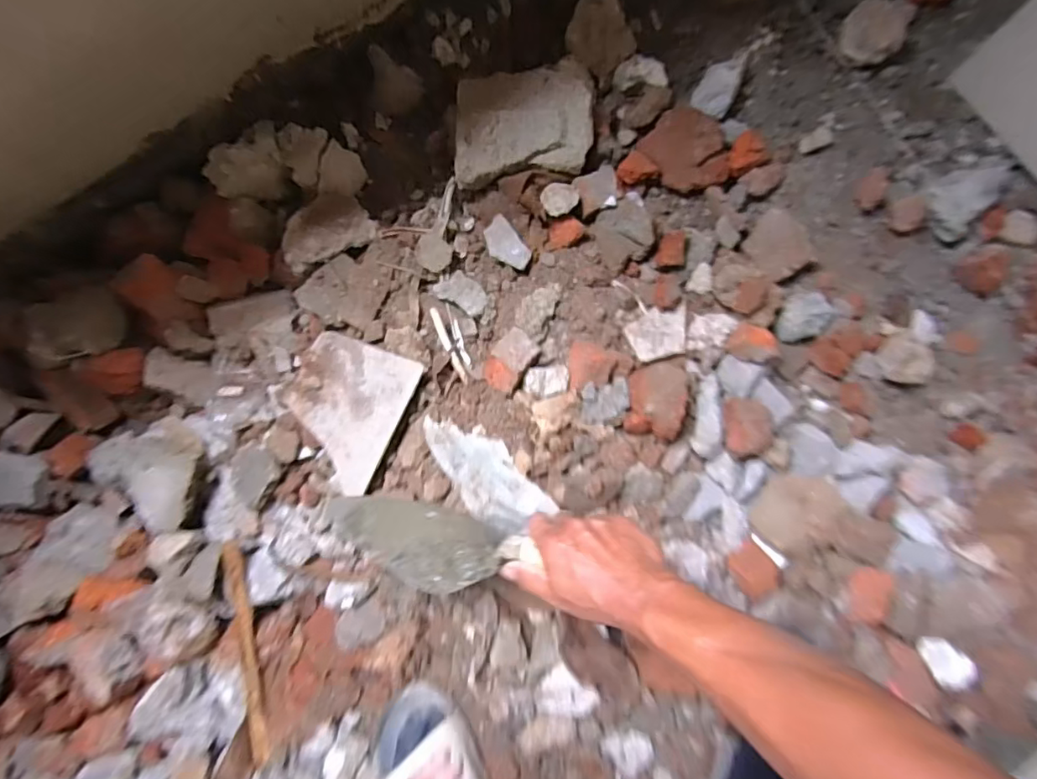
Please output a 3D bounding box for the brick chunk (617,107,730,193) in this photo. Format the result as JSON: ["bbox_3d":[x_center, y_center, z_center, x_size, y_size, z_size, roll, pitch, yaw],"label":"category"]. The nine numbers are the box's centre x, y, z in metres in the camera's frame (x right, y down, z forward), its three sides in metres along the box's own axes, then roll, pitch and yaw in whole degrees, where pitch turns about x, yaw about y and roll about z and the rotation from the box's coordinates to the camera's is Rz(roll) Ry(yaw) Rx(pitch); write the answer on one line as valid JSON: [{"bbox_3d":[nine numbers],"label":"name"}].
[{"bbox_3d":[0.184,-0.282,0.666,0.134,0.044,0.089,-1,89,-2],"label":"brick chunk"}]

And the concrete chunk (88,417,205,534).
[{"bbox_3d":[-0.419,0.090,0.631,0.137,0.049,0.114,34,88,-1],"label":"concrete chunk"}]

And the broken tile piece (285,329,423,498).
[{"bbox_3d":[-0.188,0.021,0.604,0.122,0.011,0.157,29,100,8],"label":"broken tile piece"}]

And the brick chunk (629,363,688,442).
[{"bbox_3d":[0.157,0.010,0.638,0.068,0.035,0.086,13,90,-2],"label":"brick chunk"}]

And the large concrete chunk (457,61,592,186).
[{"bbox_3d":[0.006,-0.301,0.643,0.162,0.071,0.125,-6,89,-2],"label":"large concrete chunk"}]

